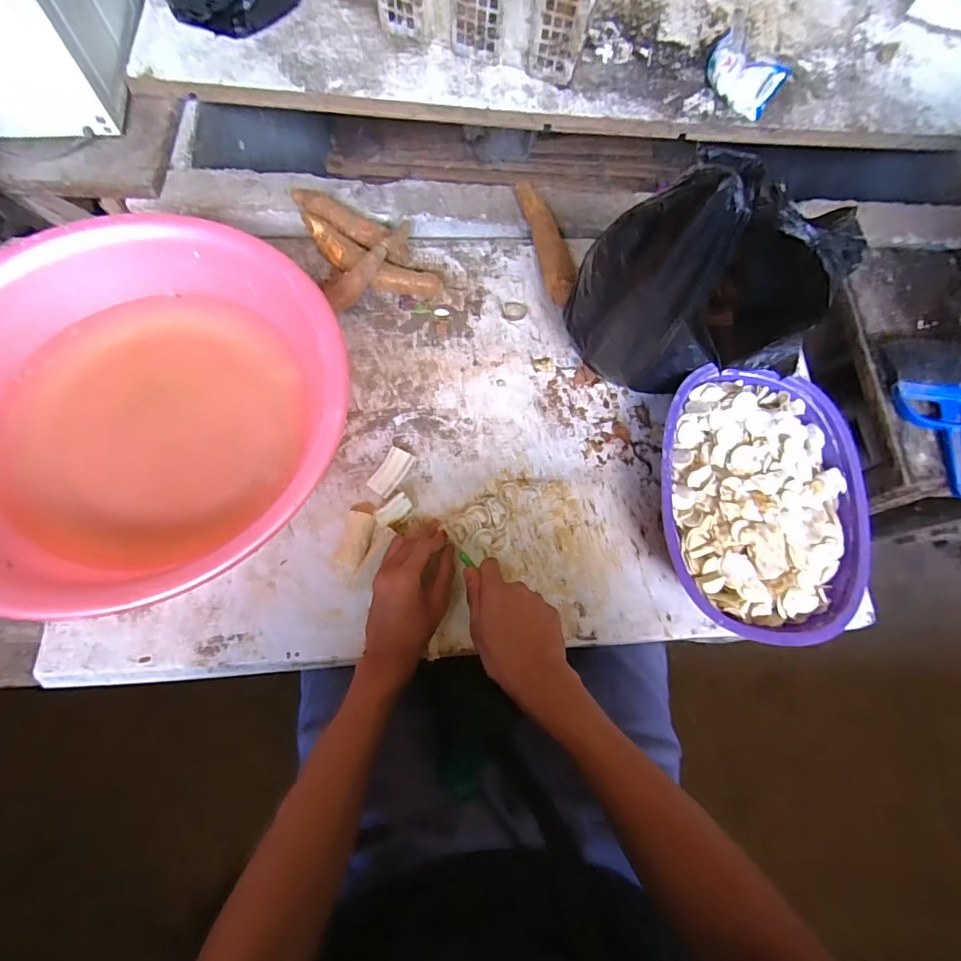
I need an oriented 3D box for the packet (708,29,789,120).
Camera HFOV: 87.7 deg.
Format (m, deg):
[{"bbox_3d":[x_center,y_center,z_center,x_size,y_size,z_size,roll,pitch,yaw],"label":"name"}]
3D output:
[{"bbox_3d":[0.394,-0.614,0.762,0.050,0.066,0.127,-34,74,-13],"label":"packet"}]

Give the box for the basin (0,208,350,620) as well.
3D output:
[{"bbox_3d":[-0.351,-0.075,0.526,0.412,0.122,0.384,1,70,-2],"label":"basin"}]

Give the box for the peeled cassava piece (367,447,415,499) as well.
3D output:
[{"bbox_3d":[-0.101,-0.008,0.570,0.028,0.019,0.060,28,71,8],"label":"peeled cassava piece"}]

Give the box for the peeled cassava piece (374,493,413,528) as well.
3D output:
[{"bbox_3d":[-0.095,0.032,0.543,0.040,0.011,0.020,-36,75,-14],"label":"peeled cassava piece"}]

